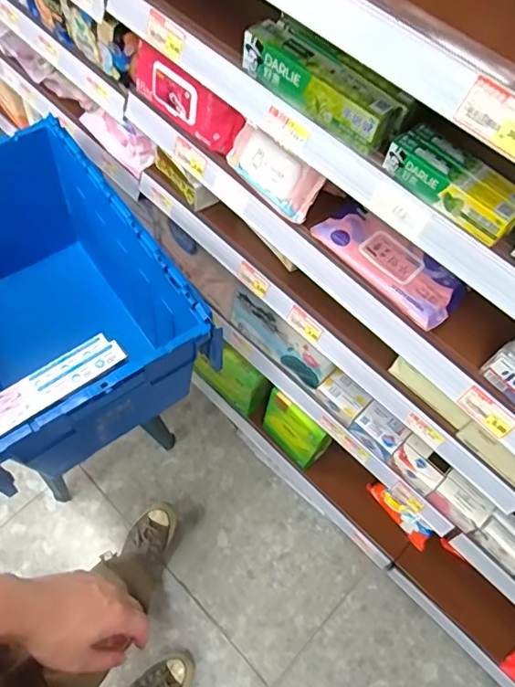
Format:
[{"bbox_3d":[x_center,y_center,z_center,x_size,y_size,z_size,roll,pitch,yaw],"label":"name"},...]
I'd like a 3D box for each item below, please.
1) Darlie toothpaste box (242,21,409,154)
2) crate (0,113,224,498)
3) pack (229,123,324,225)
[{"bbox_3d":[0.072,-0.300,0.600,0.200,0.046,0.048,42,67,16],"label":"Darlie toothpaste box"},{"bbox_3d":[-0.435,-0.081,1.082,0.433,0.416,0.633,-33,69,-19],"label":"crate"},{"bbox_3d":[0.025,-0.261,0.766,0.159,0.086,0.050,35,35,8],"label":"pack"}]

